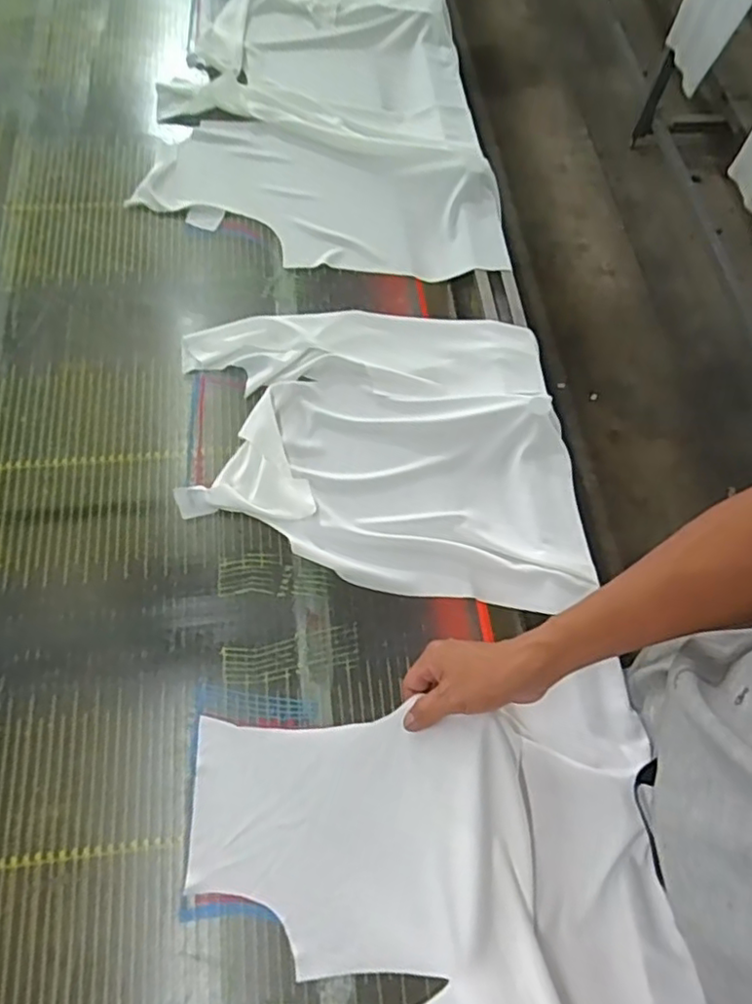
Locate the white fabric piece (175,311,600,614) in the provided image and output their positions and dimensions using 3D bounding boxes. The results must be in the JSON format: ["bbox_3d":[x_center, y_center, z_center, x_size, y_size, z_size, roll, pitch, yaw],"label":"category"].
[{"bbox_3d":[-0.001,-0.072,0.702,0.437,0.033,0.353,2,66,-2],"label":"white fabric piece"}]

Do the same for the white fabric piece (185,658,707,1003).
[{"bbox_3d":[0.061,0.363,0.504,0.400,0.072,0.394,-7,67,-6],"label":"white fabric piece"}]

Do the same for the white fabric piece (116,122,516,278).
[{"bbox_3d":[-0.064,-0.427,0.863,0.501,0.046,0.233,14,66,3],"label":"white fabric piece"}]

